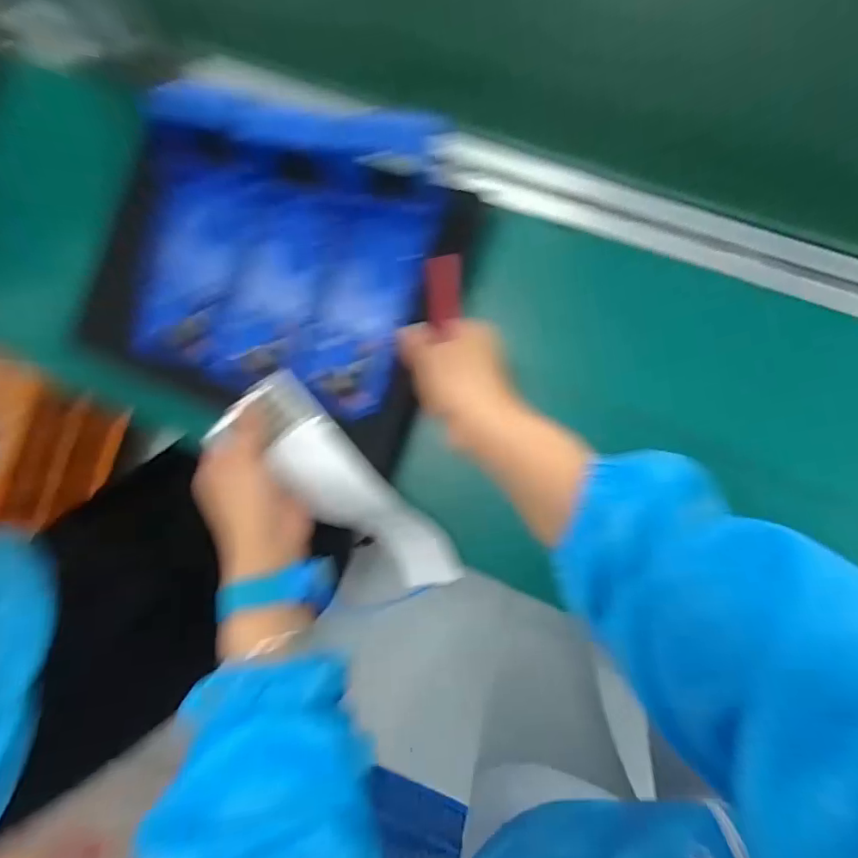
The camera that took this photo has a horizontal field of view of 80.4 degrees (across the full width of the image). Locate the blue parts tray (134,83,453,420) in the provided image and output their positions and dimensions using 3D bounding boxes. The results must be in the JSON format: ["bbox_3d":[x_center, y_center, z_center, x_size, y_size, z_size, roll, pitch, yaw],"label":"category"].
[{"bbox_3d":[-0.129,-0.151,0.429,0.264,0.052,0.233,13,91,8],"label":"blue parts tray"}]

